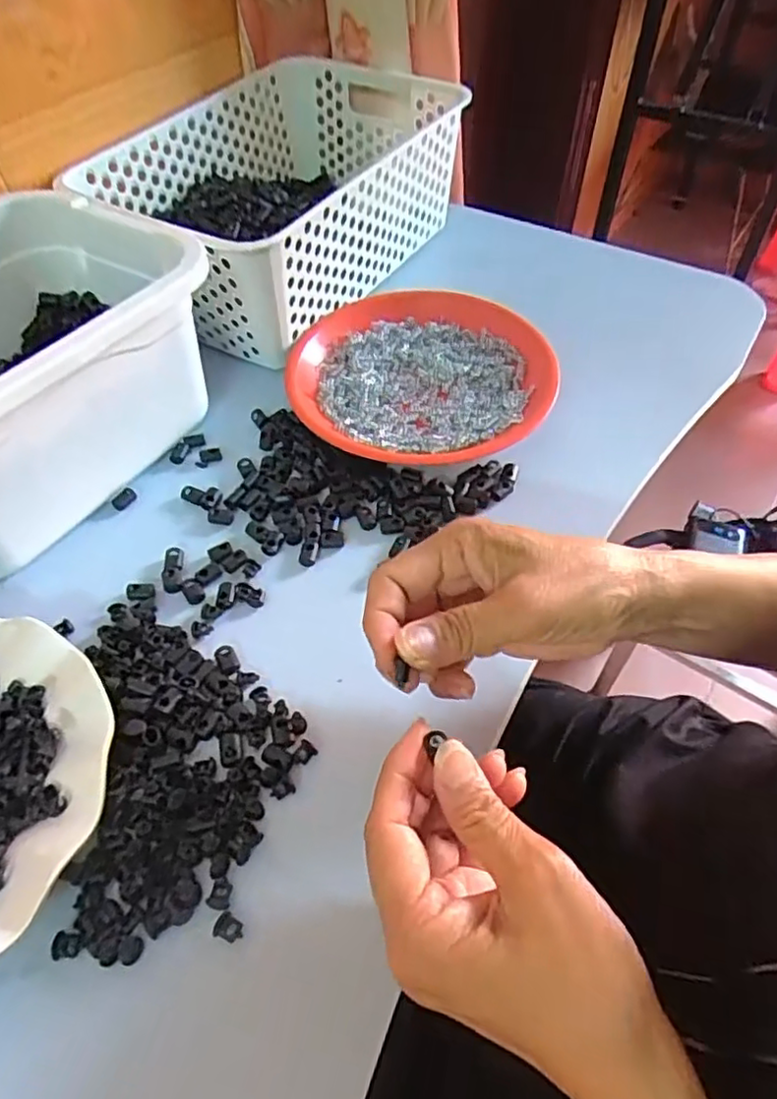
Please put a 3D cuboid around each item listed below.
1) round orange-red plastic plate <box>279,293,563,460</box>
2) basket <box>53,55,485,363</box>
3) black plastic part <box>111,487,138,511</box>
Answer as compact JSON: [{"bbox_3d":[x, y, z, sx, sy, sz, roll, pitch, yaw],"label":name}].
[{"bbox_3d":[0.024,-0.136,0.487,0.192,0.019,0.184,0,53,1],"label":"round orange-red plastic plate"},{"bbox_3d":[-0.094,-0.311,0.555,0.201,0.097,0.311,30,56,18],"label":"basket"},{"bbox_3d":[-0.178,-0.034,0.433,0.011,0.004,0.018,22,56,16],"label":"black plastic part"}]

